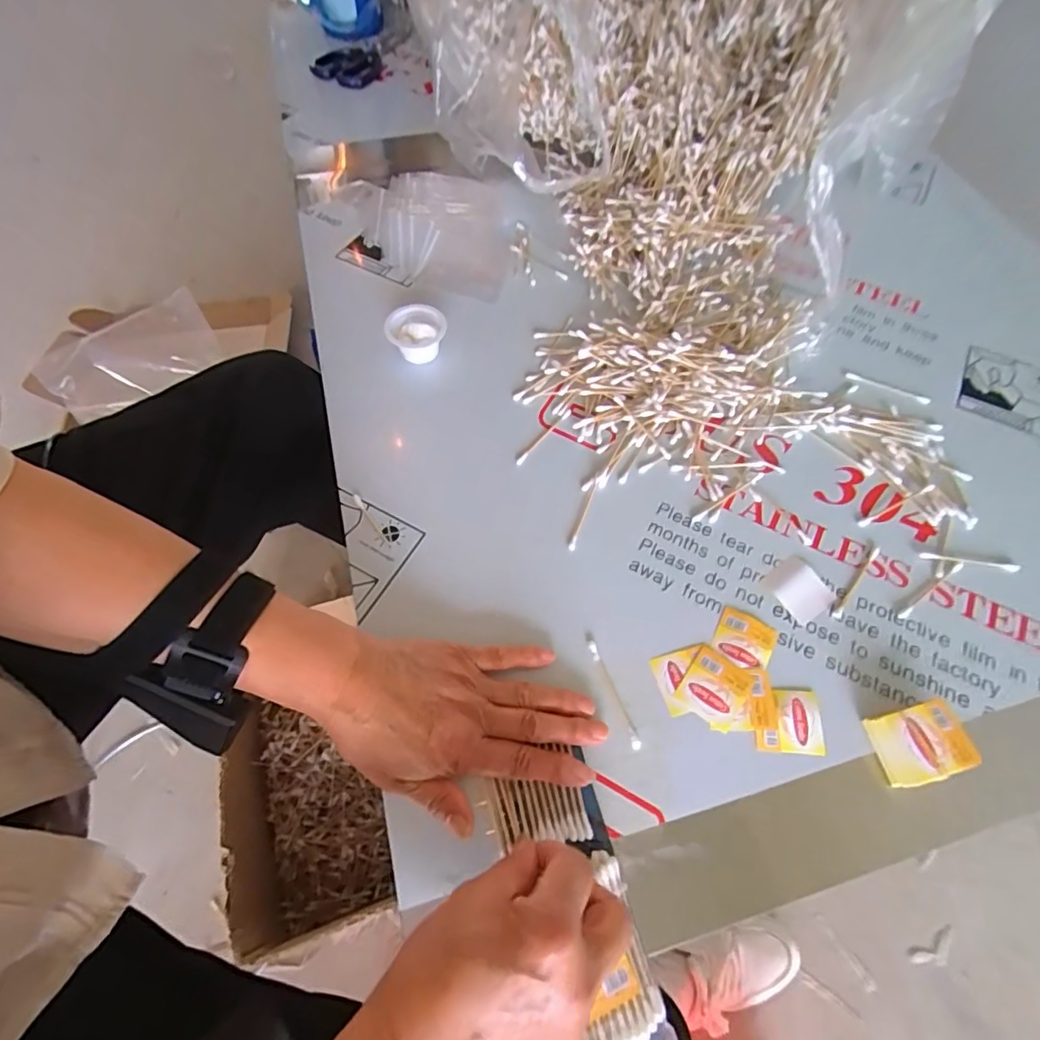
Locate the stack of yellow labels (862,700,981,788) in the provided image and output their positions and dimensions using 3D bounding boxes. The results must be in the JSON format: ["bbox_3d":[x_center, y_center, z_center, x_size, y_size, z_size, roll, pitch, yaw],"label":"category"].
[{"bbox_3d":[0.252,0.141,0.341,0.050,0.025,0.042,-12,63,-7],"label":"stack of yellow labels"}]

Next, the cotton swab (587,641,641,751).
[{"bbox_3d":[0.062,0.115,0.360,0.006,0.004,0.074,-18,64,-10],"label":"cotton swab"}]

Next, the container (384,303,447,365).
[{"bbox_3d":[-0.095,-0.172,0.498,0.053,0.031,0.044,-25,65,-14],"label":"container"}]

